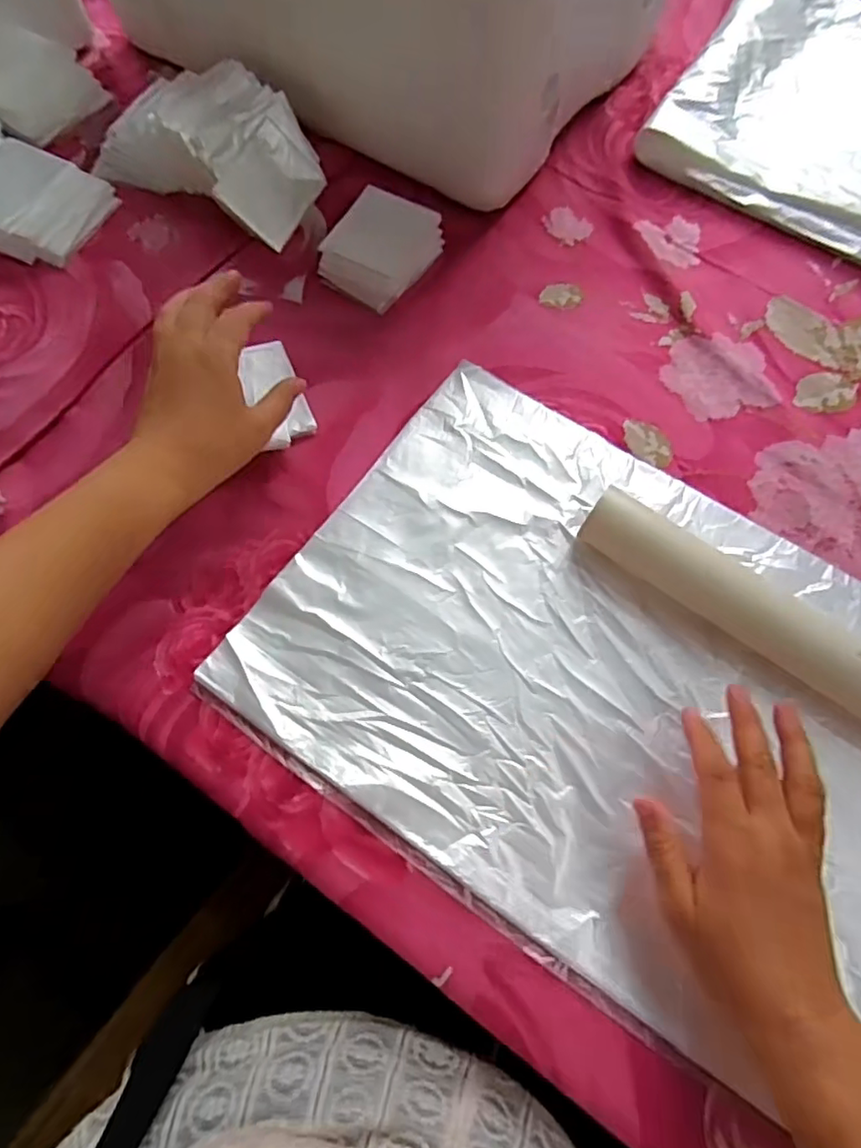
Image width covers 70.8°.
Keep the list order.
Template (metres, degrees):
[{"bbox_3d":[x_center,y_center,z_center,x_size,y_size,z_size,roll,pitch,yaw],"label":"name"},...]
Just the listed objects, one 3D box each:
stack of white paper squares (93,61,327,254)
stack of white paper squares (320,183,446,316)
[{"bbox_3d":[-0.181,-0.353,0.498,0.184,0.055,0.109,25,73,9],"label":"stack of white paper squares"},{"bbox_3d":[-0.036,-0.260,0.479,0.066,0.034,0.090,31,74,10],"label":"stack of white paper squares"}]

